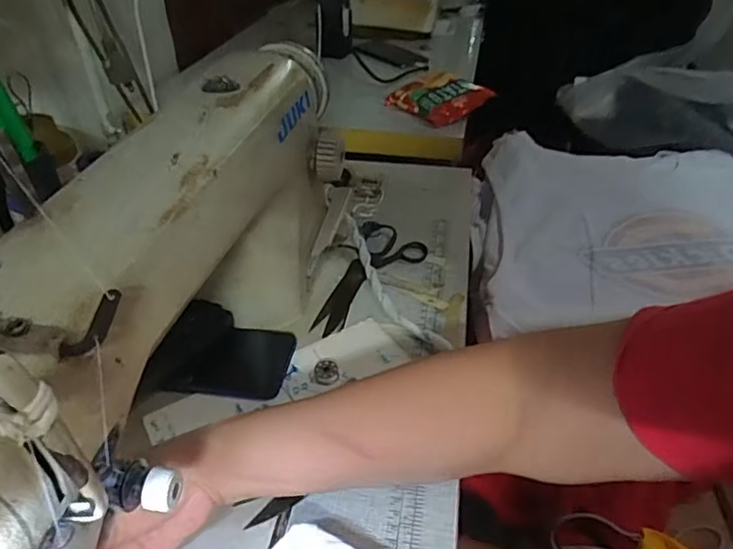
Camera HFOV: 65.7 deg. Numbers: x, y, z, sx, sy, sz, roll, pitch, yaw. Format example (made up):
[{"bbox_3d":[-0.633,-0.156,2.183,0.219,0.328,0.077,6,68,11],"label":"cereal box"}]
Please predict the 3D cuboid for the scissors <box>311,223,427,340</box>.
[{"bbox_3d":[0.011,-0.002,0.588,0.080,0.009,0.180,9,39,13],"label":"scissors"}]

